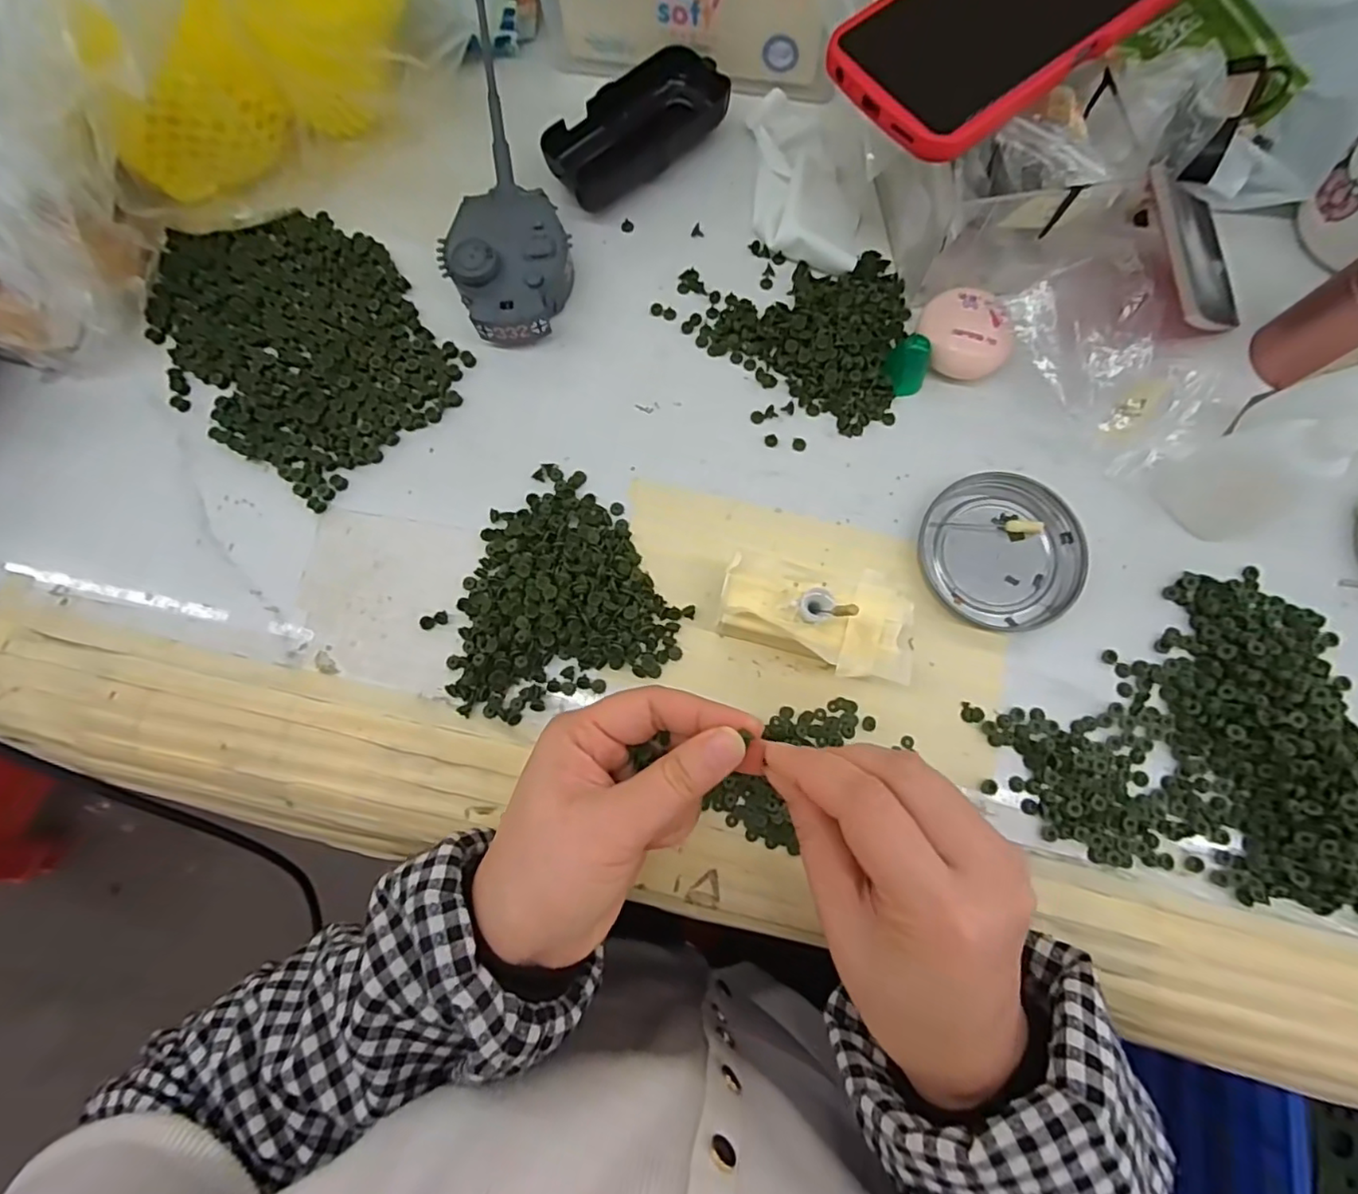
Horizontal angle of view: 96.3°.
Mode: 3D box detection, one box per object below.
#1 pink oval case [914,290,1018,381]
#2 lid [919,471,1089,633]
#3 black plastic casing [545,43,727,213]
[{"bbox_3d":[0.149,-0.137,0.318,0.036,0.021,0.046,-27,79,-4],"label":"pink oval case"},{"bbox_3d":[0.161,-0.024,0.304,0.076,0.007,0.076,0,78,1],"label":"lid"},{"bbox_3d":[-0.026,-0.272,0.352,0.106,0.023,0.052,-35,79,-6],"label":"black plastic casing"}]

